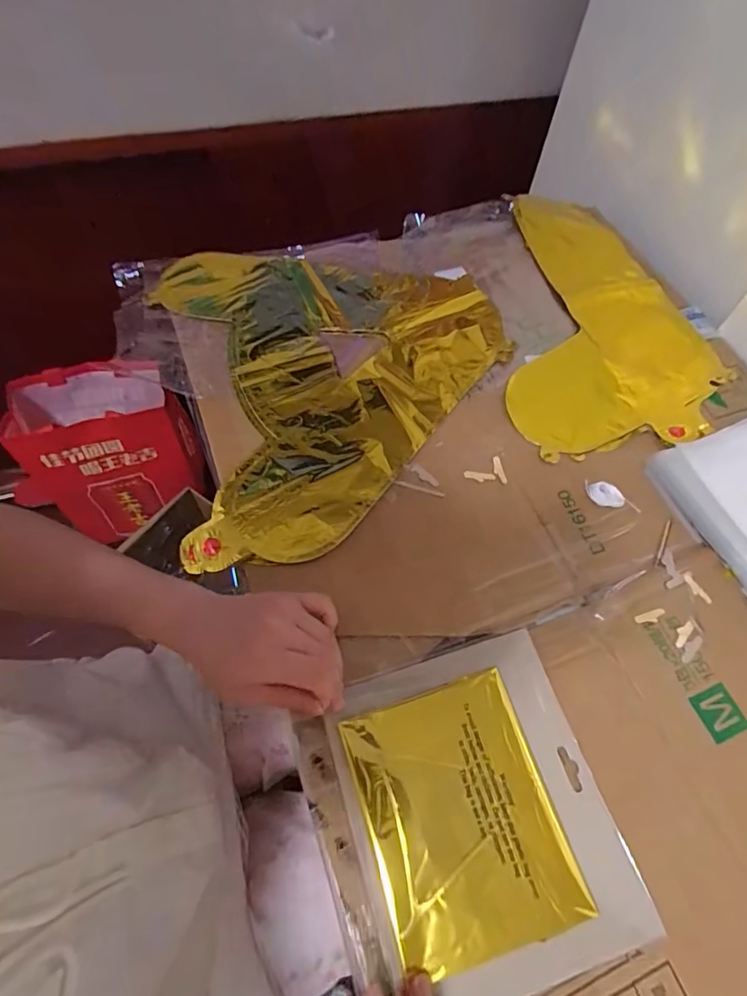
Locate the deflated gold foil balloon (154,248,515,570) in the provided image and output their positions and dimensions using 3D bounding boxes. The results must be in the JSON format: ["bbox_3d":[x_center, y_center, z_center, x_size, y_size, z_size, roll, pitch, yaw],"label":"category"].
[{"bbox_3d":[-0.027,-0.131,0.510,0.335,0.008,0.365,-12,62,-11],"label":"deflated gold foil balloon"}]

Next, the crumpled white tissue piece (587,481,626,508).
[{"bbox_3d":[0.206,-0.002,0.456,0.030,0.011,0.020,17,61,6],"label":"crumpled white tissue piece"}]

